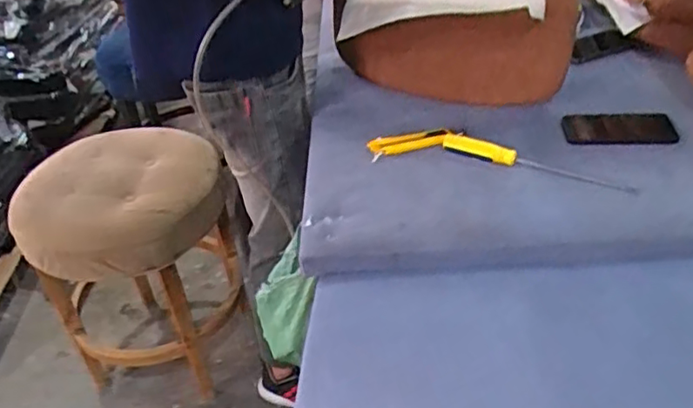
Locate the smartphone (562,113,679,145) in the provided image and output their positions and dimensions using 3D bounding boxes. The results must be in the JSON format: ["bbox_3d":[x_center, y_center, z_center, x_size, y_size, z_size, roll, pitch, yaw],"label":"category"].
[{"bbox_3d":[0.422,-0.117,0.970,0.160,0.008,0.082,2,38,10],"label":"smartphone"}]

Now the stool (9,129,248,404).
[{"bbox_3d":[-0.464,0.143,1.504,0.409,0.538,0.384,-4,38,3],"label":"stool"}]

